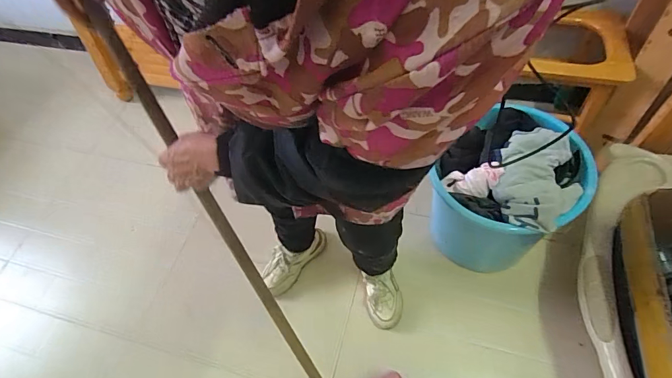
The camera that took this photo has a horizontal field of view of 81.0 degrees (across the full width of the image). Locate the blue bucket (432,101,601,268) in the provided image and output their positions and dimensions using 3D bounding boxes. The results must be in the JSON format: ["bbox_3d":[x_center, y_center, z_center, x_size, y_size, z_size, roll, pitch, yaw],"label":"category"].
[{"bbox_3d":[0.436,0.050,1.024,0.317,0.388,0.268,-40,59,-18],"label":"blue bucket"}]

